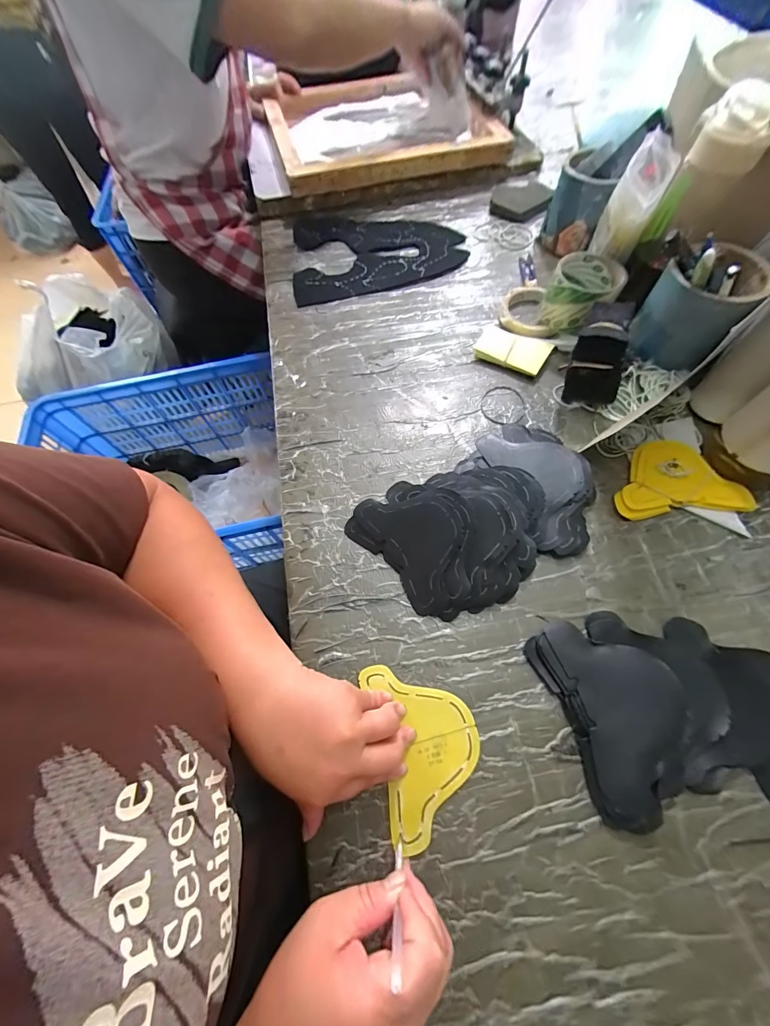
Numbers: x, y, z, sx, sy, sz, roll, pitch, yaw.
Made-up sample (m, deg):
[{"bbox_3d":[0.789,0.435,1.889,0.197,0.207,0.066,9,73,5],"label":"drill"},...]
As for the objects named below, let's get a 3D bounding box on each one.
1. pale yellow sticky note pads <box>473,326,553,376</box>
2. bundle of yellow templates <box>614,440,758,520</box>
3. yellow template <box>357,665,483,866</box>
[{"bbox_3d":[0.175,-0.229,0.506,0.098,0.019,0.064,29,69,16],"label":"pale yellow sticky note pads"},{"bbox_3d":[0.327,-0.041,0.411,0.138,0.012,0.092,-4,64,2],"label":"bundle of yellow templates"},{"bbox_3d":[0.035,0.197,0.311,0.087,0.004,0.134,-14,63,-5],"label":"yellow template"}]

